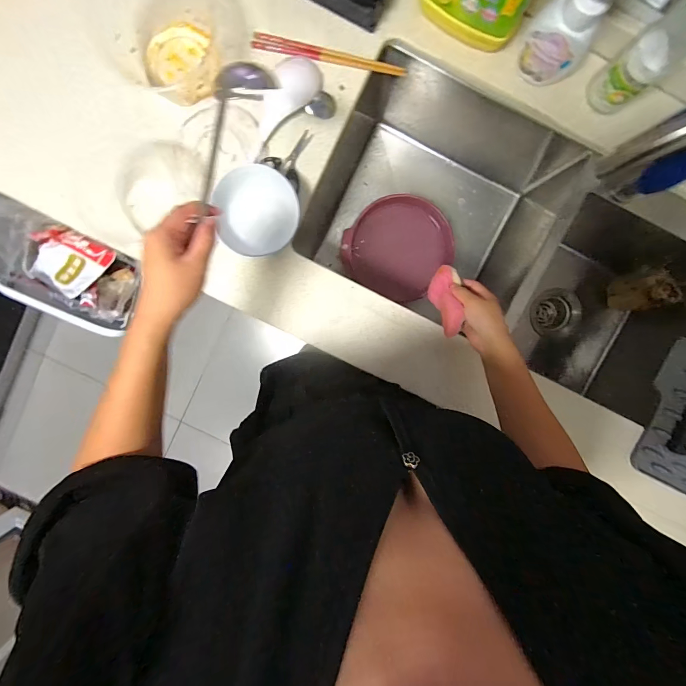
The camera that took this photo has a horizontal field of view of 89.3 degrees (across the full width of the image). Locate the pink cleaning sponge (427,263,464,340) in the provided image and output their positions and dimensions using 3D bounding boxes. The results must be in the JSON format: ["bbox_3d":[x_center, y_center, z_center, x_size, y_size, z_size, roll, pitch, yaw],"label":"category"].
[{"bbox_3d":[0.162,-0.062,0.533,0.039,0.053,0.101,-8,74,2],"label":"pink cleaning sponge"}]

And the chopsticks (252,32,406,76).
[{"bbox_3d":[-0.020,-0.426,0.517,0.227,0.009,0.018,12,97,0],"label":"chopsticks"}]

